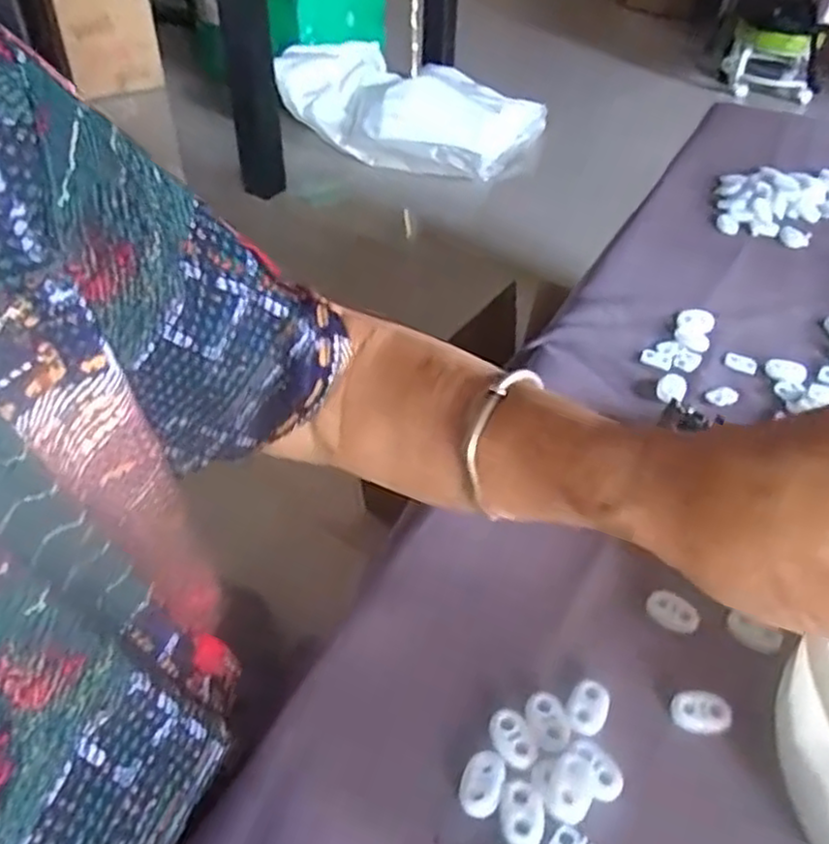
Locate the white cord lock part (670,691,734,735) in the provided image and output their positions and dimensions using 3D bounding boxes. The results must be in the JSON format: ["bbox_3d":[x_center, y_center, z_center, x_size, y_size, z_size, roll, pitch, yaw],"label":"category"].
[{"bbox_3d":[0.113,0.115,0.280,0.023,0.007,0.015,-1,43,0],"label":"white cord lock part"}]

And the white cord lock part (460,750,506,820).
[{"bbox_3d":[0.024,0.131,0.257,0.015,0.004,0.022,16,46,17],"label":"white cord lock part"}]

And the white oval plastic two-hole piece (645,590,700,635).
[{"bbox_3d":[0.114,0.084,0.312,0.022,0.009,0.014,19,47,20],"label":"white oval plastic two-hole piece"}]

